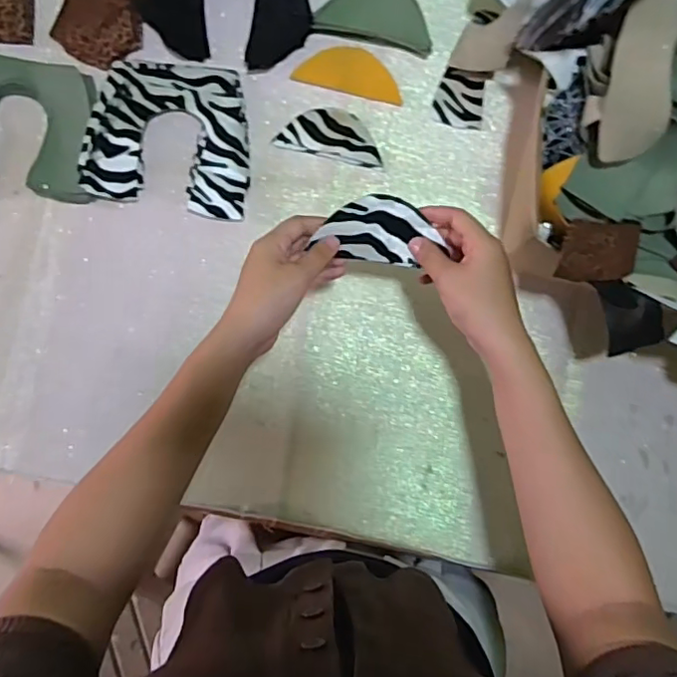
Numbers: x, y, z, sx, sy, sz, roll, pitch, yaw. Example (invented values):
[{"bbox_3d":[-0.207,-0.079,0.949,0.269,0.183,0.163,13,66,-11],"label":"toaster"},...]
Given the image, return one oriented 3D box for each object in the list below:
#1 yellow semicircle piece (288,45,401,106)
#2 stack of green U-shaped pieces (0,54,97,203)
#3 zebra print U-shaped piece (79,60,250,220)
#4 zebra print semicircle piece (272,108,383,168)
[{"bbox_3d":[0.013,-0.270,0.599,0.108,0.004,0.047,14,86,0],"label":"yellow semicircle piece"},{"bbox_3d":[-0.315,-0.204,0.576,0.150,0.020,0.140,8,86,-1],"label":"stack of green U-shaped pieces"},{"bbox_3d":[-0.161,-0.201,0.580,0.156,0.018,0.145,10,86,-1],"label":"zebra print U-shaped piece"},{"bbox_3d":[-0.006,-0.205,0.595,0.104,0.004,0.049,12,86,-1],"label":"zebra print semicircle piece"}]

